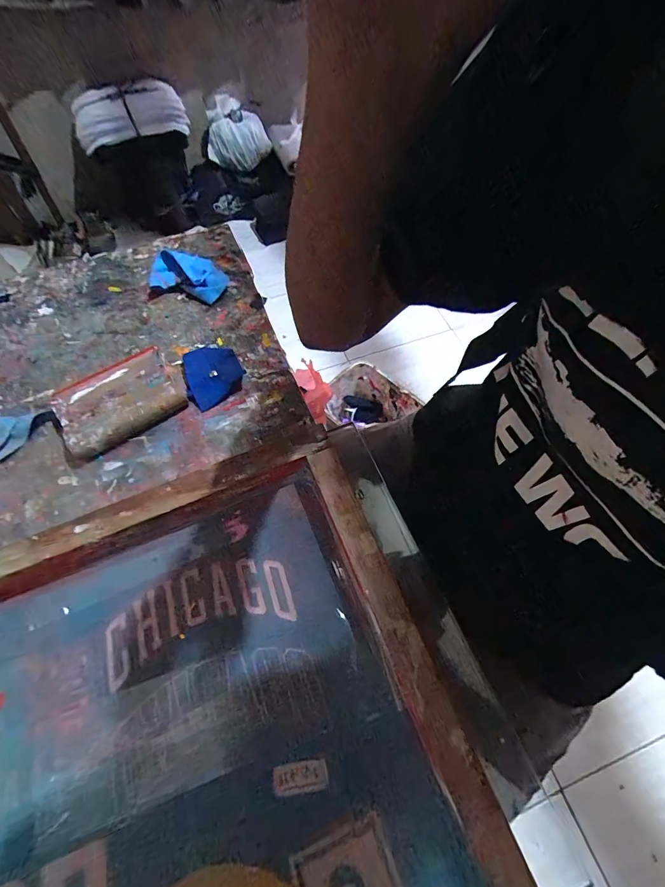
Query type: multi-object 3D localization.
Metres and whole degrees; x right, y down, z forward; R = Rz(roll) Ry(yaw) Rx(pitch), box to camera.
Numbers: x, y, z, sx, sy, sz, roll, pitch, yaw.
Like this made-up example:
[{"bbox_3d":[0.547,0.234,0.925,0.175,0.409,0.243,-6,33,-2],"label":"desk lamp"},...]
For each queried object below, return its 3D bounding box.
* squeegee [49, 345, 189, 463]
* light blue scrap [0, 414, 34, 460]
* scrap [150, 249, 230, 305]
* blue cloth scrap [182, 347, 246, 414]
[{"bbox_3d":[-0.244,-0.049,0.431,0.126,0.026,0.095,-31,65,-13],"label":"squeegee"},{"bbox_3d":[-0.367,-0.007,0.419,0.049,0.006,0.061,-7,62,-1],"label":"light blue scrap"},{"bbox_3d":[-0.196,-0.241,0.527,0.104,0.034,0.075,14,64,10],"label":"scrap"},{"bbox_3d":[-0.143,-0.085,0.454,0.065,0.014,0.079,-27,64,-12],"label":"blue cloth scrap"}]

